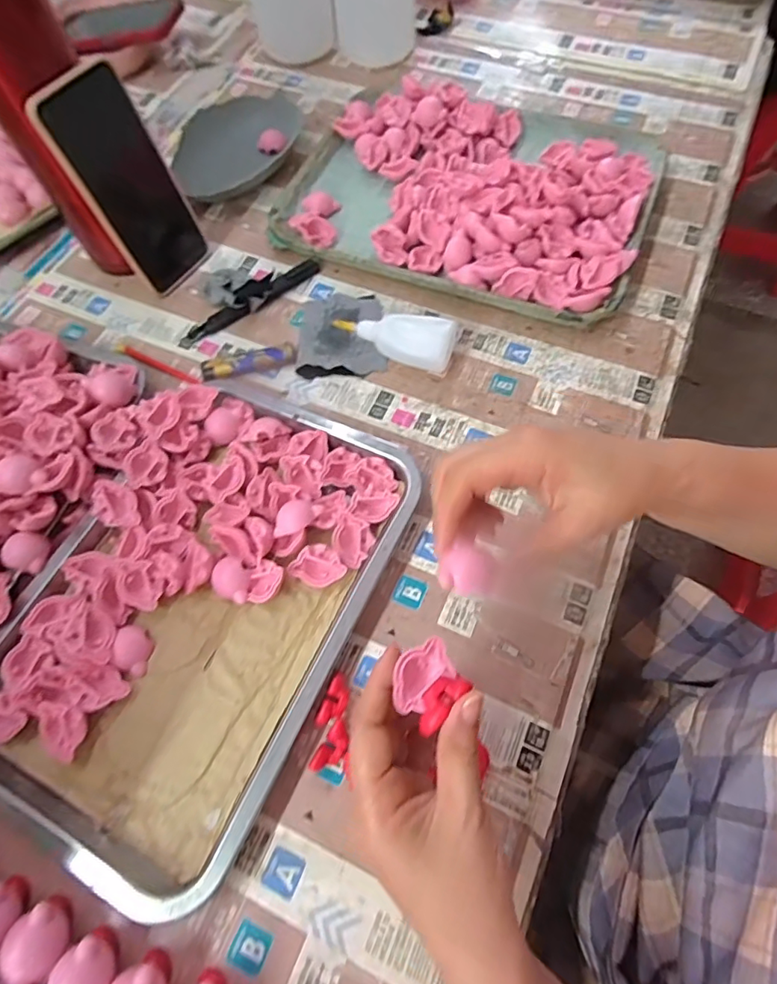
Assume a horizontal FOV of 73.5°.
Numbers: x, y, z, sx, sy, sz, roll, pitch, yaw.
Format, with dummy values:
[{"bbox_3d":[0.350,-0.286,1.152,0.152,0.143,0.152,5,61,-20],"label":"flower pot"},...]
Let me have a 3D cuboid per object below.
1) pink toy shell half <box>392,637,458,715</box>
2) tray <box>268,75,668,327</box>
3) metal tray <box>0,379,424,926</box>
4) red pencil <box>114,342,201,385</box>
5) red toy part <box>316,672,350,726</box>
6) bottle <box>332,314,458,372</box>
[{"bbox_3d":[0.016,0.088,0.249,0.036,0.012,0.023,-40,74,-17],"label":"pink toy shell half"},{"bbox_3d":[0.078,-0.300,0.498,0.333,0.044,0.250,20,66,11],"label":"tray"},{"bbox_3d":[-0.129,0.066,0.346,0.206,0.020,0.304,23,67,12],"label":"metal tray"},{"bbox_3d":[-0.203,-0.111,0.454,0.094,0.007,0.010,24,67,12],"label":"red pencil"},{"bbox_3d":[-0.033,0.131,0.326,0.015,0.011,0.032,21,66,11],"label":"red toy part"},{"bbox_3d":[0.005,-0.130,0.439,0.099,0.027,0.040,15,65,9],"label":"bottle"}]

